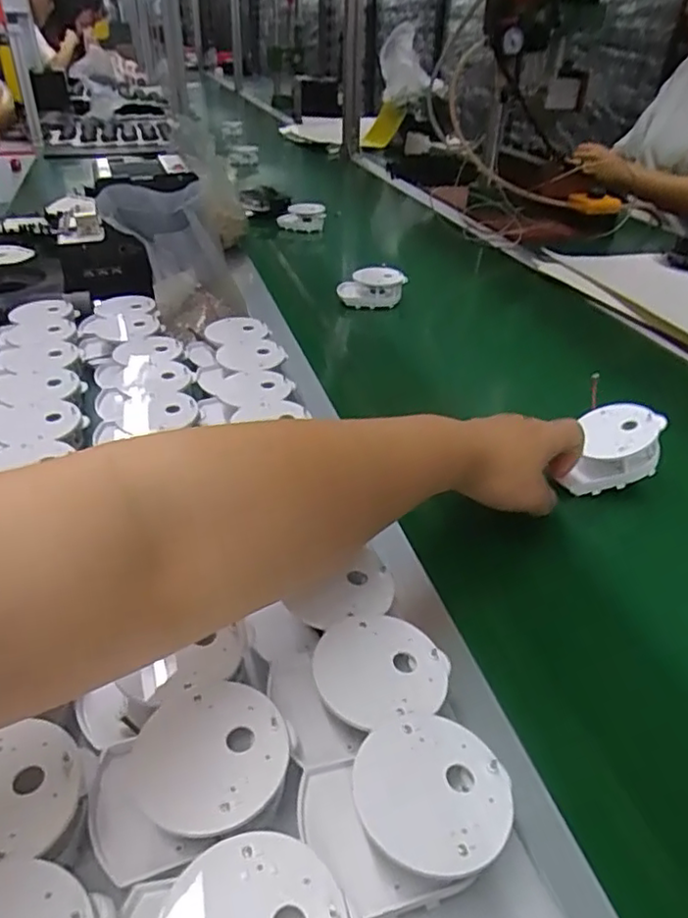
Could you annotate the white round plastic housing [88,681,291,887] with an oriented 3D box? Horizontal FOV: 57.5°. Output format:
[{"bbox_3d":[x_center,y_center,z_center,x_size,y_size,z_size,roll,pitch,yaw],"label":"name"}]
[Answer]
[{"bbox_3d":[-0.064,0.132,0.263,0.081,0.022,0.063,-11,35,-18],"label":"white round plastic housing"}]

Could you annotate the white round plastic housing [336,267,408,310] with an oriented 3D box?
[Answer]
[{"bbox_3d":[0.035,-0.220,0.806,0.084,0.040,0.059,11,35,13],"label":"white round plastic housing"}]

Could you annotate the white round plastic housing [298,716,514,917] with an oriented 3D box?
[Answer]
[{"bbox_3d":[0.026,0.146,0.258,0.080,0.033,0.062,-9,35,-15],"label":"white round plastic housing"}]

